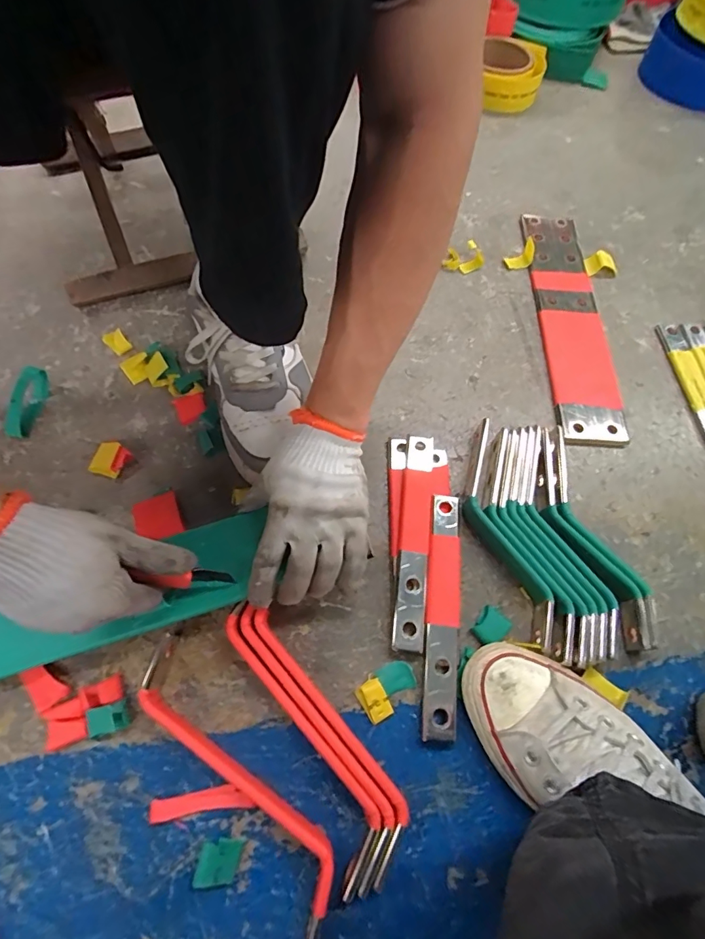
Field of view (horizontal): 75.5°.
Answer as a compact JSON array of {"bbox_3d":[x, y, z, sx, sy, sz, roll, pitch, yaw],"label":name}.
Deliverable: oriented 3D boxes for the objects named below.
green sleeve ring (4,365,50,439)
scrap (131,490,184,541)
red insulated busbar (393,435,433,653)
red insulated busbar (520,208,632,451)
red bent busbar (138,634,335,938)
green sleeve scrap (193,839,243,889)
[{"bbox_3d":[-0.355,-0.073,0.493,0.025,0.029,0.076,11,65,2],"label":"green sleeve ring"},{"bbox_3d":[-0.197,0.049,0.459,0.043,0.006,0.049,-21,68,-12],"label":"scrap"},{"bbox_3d":[0.063,0.064,0.458,0.030,0.008,0.219,7,64,2],"label":"red insulated busbar"},{"bbox_3d":[0.280,-0.195,0.588,0.081,0.015,0.355,0,67,0],"label":"red insulated busbar"},{"bbox_3d":[-0.087,0.255,0.361,0.075,0.028,0.277,-30,70,-16],"label":"red bent busbar"},{"bbox_3d":[-0.102,0.298,0.345,0.030,0.013,0.026,4,65,-1],"label":"green sleeve scrap"}]

